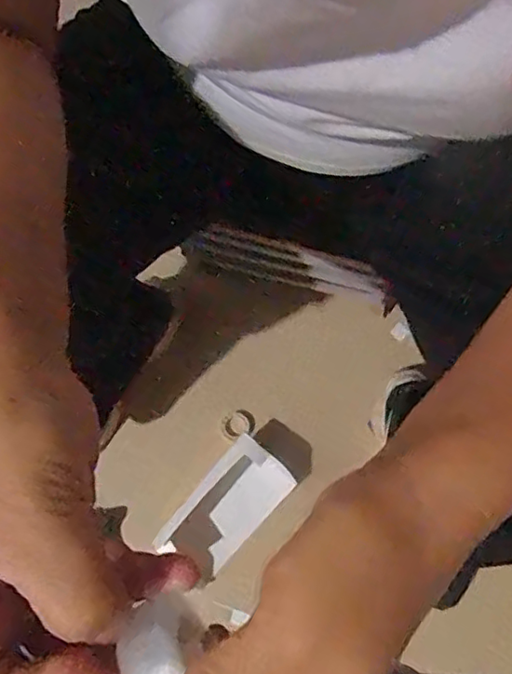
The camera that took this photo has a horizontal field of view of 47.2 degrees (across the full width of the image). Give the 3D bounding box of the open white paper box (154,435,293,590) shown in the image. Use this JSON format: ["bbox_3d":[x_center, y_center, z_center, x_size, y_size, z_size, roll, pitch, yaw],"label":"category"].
[{"bbox_3d":[-0.031,0.202,0.690,0.086,0.072,0.158,39,78,8],"label":"open white paper box"}]

